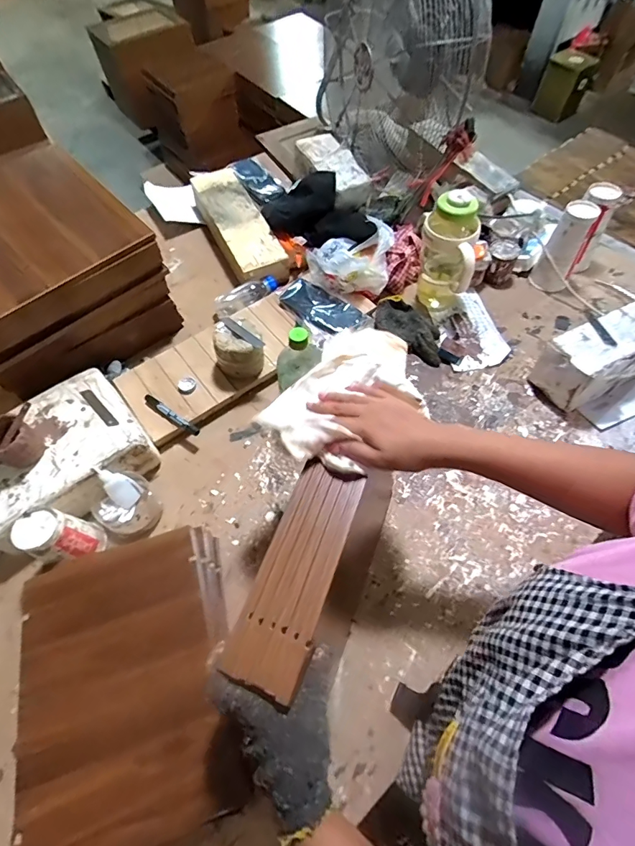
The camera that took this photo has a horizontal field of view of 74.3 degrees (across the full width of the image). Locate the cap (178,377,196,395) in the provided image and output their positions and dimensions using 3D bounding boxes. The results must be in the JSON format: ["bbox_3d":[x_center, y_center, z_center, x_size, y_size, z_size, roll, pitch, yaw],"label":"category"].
[{"bbox_3d":[-0.249,-0.071,0.796,0.034,0.004,0.039,-13,62,-6],"label":"cap"}]

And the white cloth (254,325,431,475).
[{"bbox_3d":[0.044,-0.043,0.528,0.155,0.060,0.233,35,67,18],"label":"white cloth"}]

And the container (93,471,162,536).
[{"bbox_3d":[-0.308,0.143,0.684,0.088,0.061,0.093,0,61,1],"label":"container"}]

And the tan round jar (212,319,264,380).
[{"bbox_3d":[-0.148,-0.137,0.792,0.081,0.089,0.075,0,61,1],"label":"tan round jar"}]

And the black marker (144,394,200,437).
[{"bbox_3d":[-0.265,-0.016,0.758,0.127,0.016,0.016,32,66,17],"label":"black marker"}]

